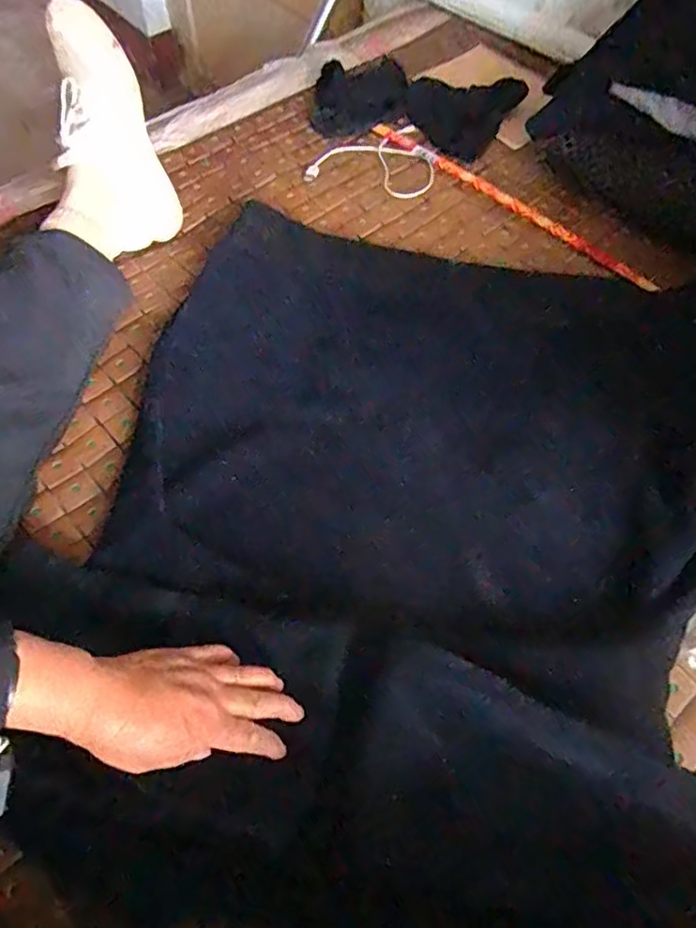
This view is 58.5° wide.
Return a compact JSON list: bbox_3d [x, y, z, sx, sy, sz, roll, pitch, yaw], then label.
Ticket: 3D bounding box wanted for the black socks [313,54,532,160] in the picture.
[{"bbox_3d":[0.087,-0.507,0.875,0.275,0.023,0.187,22,62,12],"label":"black socks"}]

